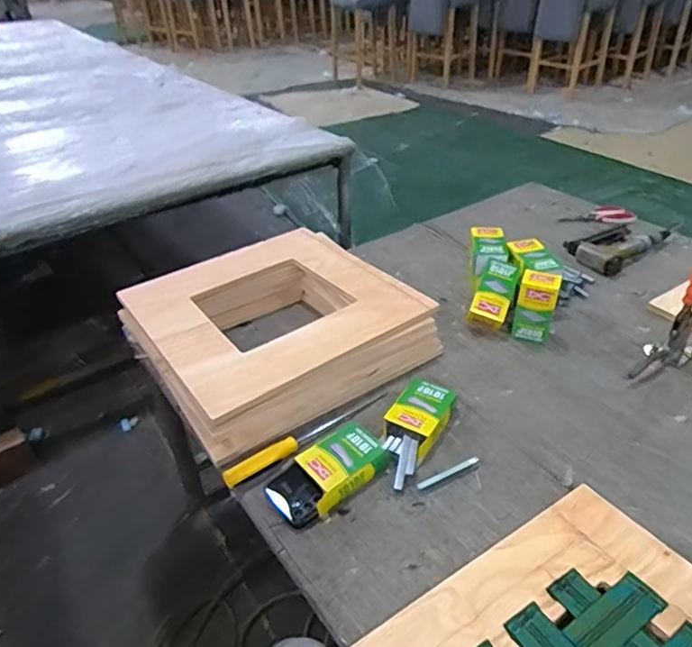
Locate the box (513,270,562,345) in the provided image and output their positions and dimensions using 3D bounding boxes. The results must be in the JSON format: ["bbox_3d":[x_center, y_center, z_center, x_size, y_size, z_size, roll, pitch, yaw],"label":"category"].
[{"bbox_3d":[0.343,-0.031,1.018,0.068,0.116,0.055,12,38,19],"label":"box"}]

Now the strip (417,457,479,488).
[{"bbox_3d":[0.142,0.207,0.781,0.101,0.004,0.011,-17,38,-20],"label":"strip"}]

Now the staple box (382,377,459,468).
[{"bbox_3d":[0.111,0.137,0.854,0.077,0.034,0.131,19,41,27],"label":"staple box"}]

